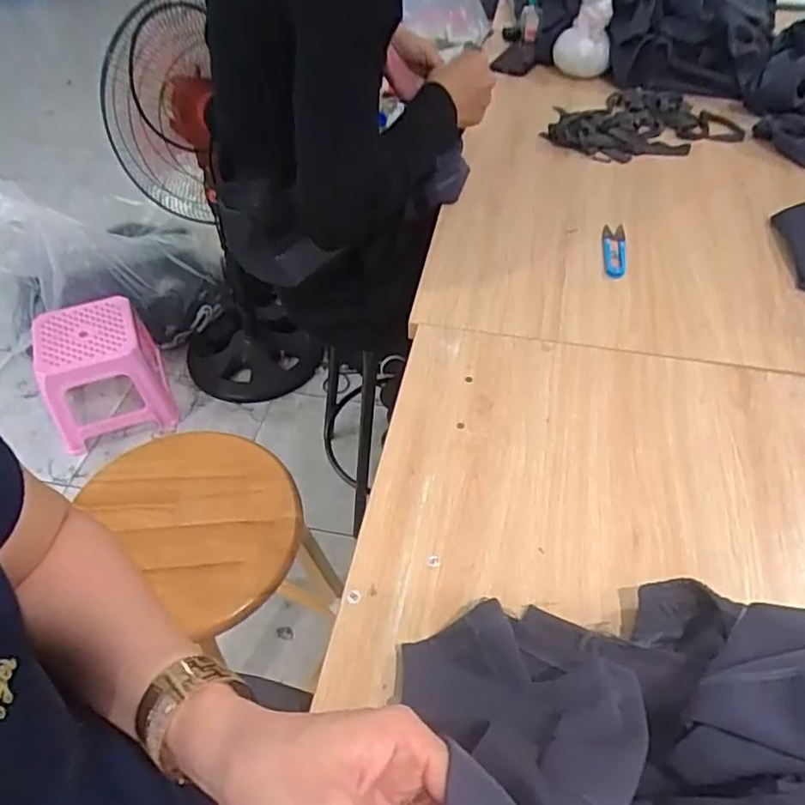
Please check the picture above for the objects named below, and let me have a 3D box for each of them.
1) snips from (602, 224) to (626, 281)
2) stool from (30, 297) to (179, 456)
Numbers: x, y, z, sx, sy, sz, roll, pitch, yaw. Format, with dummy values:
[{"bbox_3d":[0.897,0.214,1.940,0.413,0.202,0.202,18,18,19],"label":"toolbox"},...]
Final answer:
[{"bbox_3d":[0.289,-0.208,0.869,0.030,0.017,0.129,9,50,9],"label":"snips"},{"bbox_3d":[-0.731,-0.077,1.556,0.250,0.258,0.275,-20,52,-15],"label":"stool"}]

